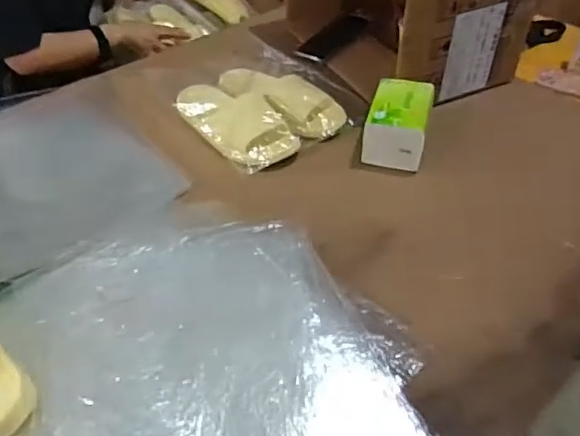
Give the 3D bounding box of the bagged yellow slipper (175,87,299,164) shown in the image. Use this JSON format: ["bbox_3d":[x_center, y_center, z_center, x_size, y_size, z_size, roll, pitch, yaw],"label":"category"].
[{"bbox_3d":[-0.095,-0.167,0.917,0.112,0.043,0.246,-29,52,-28],"label":"bagged yellow slipper"}]

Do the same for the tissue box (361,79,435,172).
[{"bbox_3d":[0.171,-0.152,0.884,0.090,0.086,0.119,13,45,11],"label":"tissue box"}]

